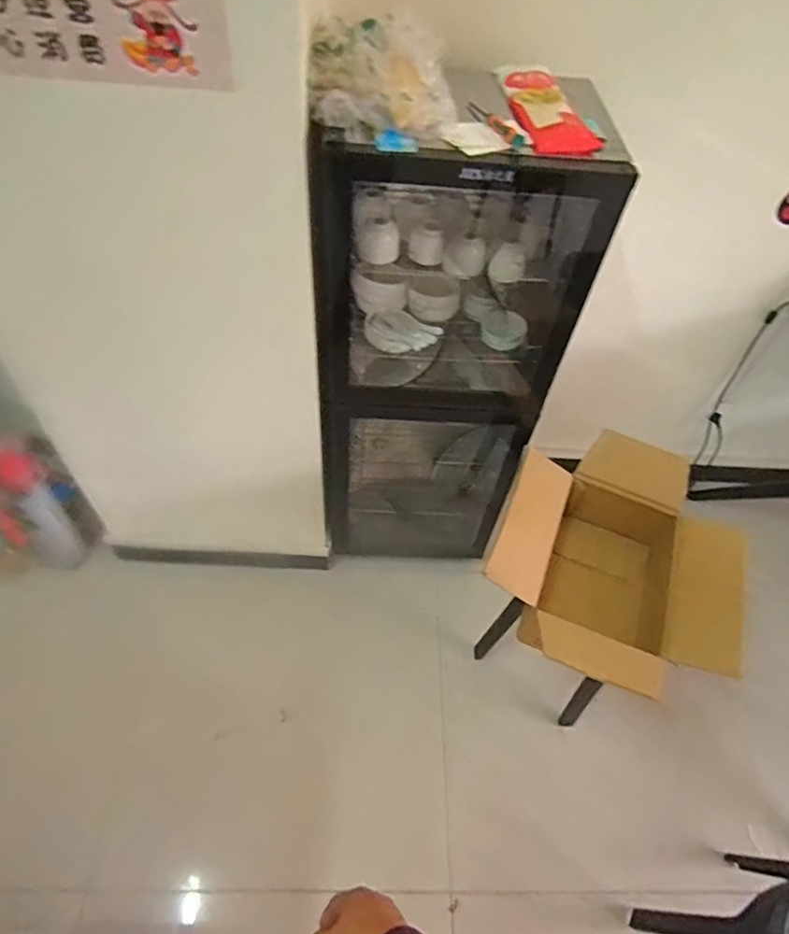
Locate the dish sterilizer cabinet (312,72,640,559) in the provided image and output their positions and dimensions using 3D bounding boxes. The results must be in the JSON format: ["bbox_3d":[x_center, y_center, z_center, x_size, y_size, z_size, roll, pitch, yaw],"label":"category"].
[{"bbox_3d":[0.082,-0.199,1.375,0.473,1.212,0.352,3,53,-2],"label":"dish sterilizer cabinet"}]

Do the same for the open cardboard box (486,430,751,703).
[{"bbox_3d":[0.434,0.223,1.213,0.453,0.275,0.532,21,54,11],"label":"open cardboard box"}]

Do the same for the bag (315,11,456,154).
[{"bbox_3d":[-0.017,-0.576,0.853,0.213,0.101,0.223,4,53,-2],"label":"bag"}]

